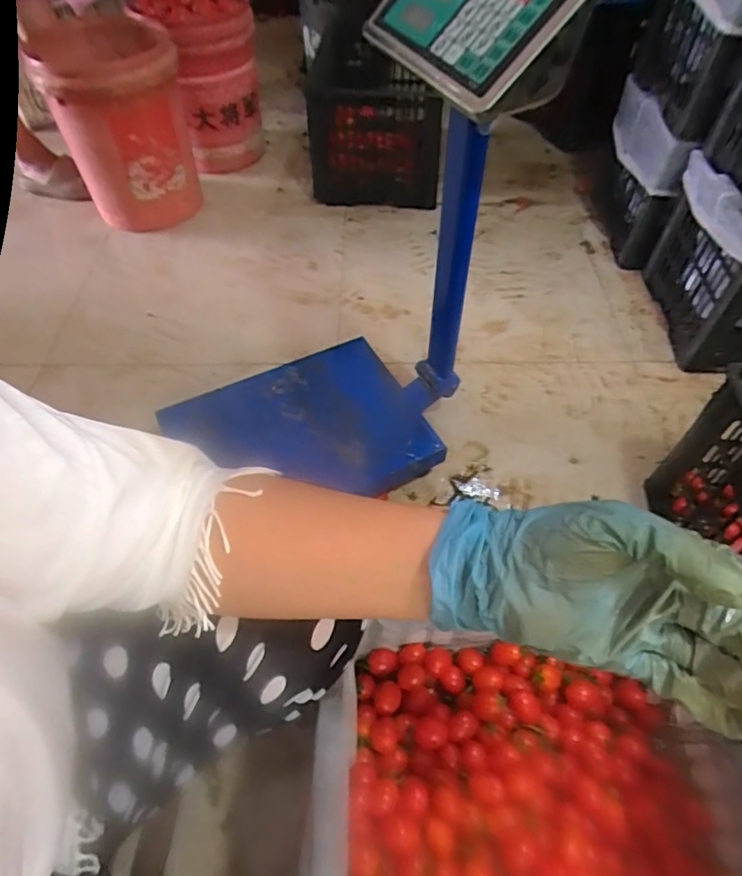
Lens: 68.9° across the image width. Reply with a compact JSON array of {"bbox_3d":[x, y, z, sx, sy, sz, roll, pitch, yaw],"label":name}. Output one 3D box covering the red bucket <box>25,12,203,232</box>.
[{"bbox_3d":[-0.570,-0.745,1.290,0.269,0.415,0.264,-3,53,-3],"label":"red bucket"}]

